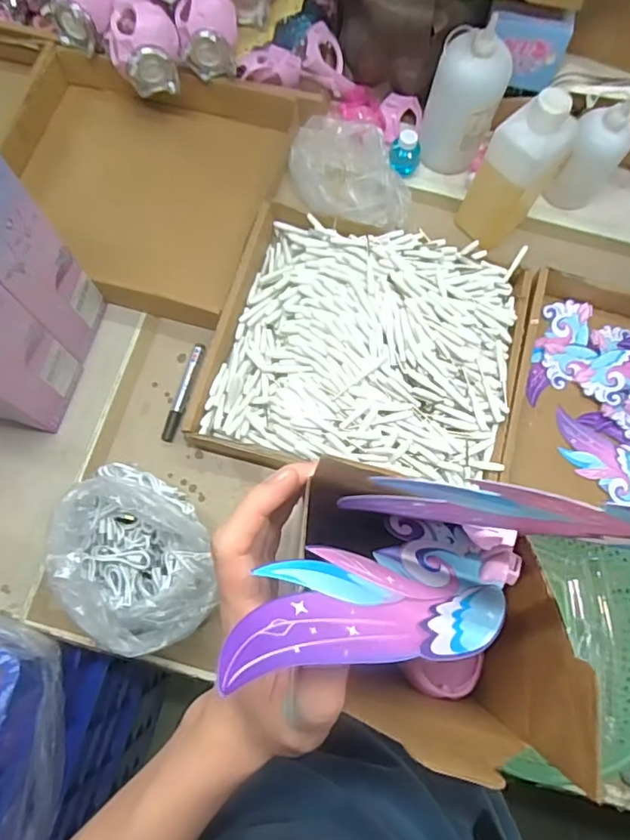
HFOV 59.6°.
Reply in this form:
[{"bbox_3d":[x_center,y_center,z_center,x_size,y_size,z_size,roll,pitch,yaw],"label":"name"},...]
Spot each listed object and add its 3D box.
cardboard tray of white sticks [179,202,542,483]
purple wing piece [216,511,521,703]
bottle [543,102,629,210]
[{"bbox_3d":[0.070,-0.095,0.706,0.369,0.073,0.338,15,74,2],"label":"cardboard tray of white sticks"},{"bbox_3d":[0.033,0.069,0.222,0.068,0.172,0.011,37,117,31],"label":"purple wing piece"},{"bbox_3d":[0.380,-0.360,0.764,0.076,0.142,0.058,35,76,8],"label":"bottle"}]

